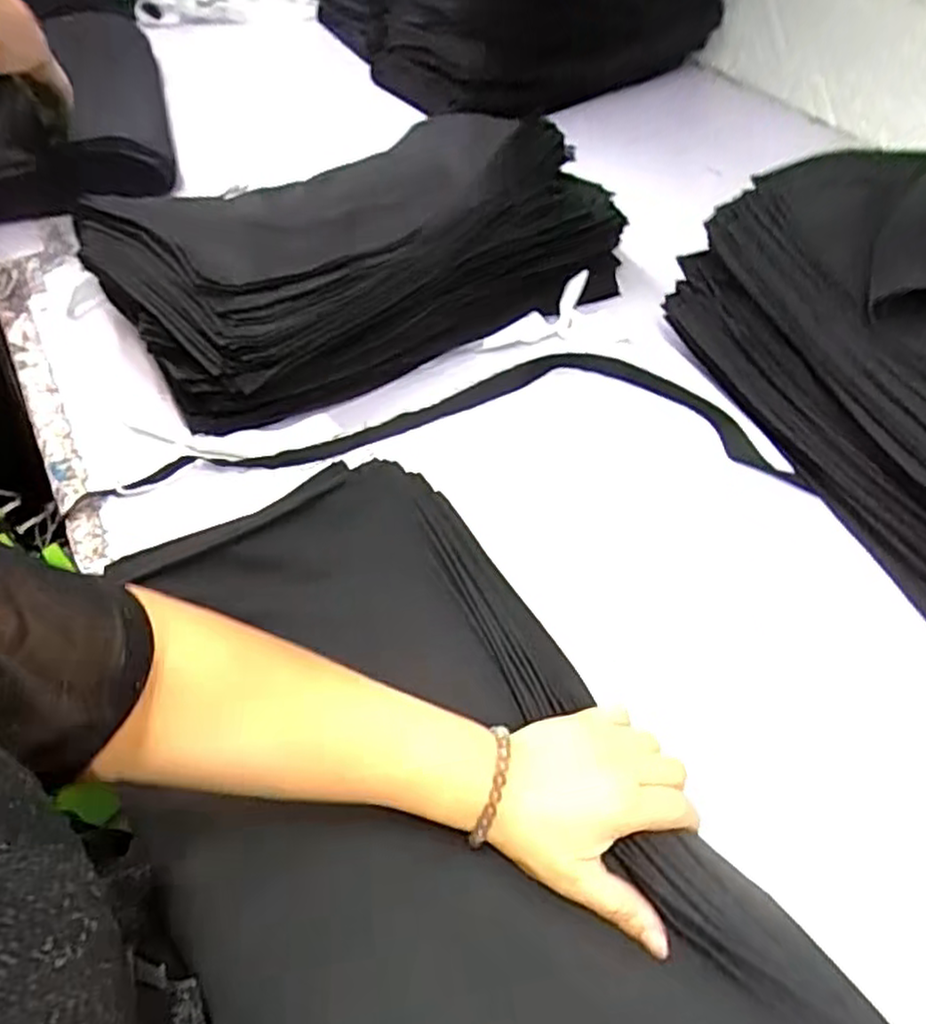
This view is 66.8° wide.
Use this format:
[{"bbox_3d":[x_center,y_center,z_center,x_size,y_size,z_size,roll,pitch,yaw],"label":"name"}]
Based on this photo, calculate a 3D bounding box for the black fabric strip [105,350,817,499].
[{"bbox_3d":[0.011,-0.091,0.673,0.598,0.020,0.179,1,51,0],"label":"black fabric strip"}]

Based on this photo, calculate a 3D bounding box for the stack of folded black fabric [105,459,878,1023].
[{"bbox_3d":[-0.033,0.181,0.428,0.290,0.077,0.499,-25,56,-19],"label":"stack of folded black fabric"}]

